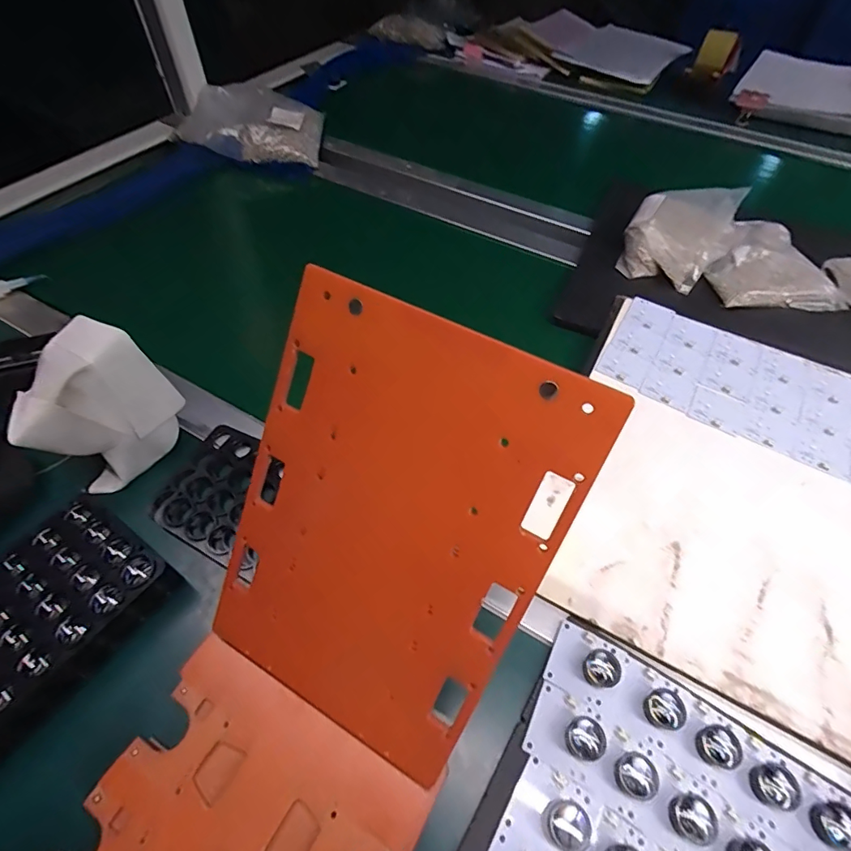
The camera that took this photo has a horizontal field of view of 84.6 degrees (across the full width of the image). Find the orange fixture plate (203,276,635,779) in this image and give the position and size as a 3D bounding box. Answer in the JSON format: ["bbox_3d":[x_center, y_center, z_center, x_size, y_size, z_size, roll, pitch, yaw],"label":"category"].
[{"bbox_3d":[-0.025,0.057,0.239,0.156,0.227,0.008,27,19,16],"label":"orange fixture plate"}]

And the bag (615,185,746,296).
[{"bbox_3d":[0.326,-0.251,0.596,0.120,0.041,0.178,30,60,18],"label":"bag"}]

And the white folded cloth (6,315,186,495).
[{"bbox_3d":[-0.259,-0.009,0.370,0.068,0.113,0.096,17,57,10],"label":"white folded cloth"}]

